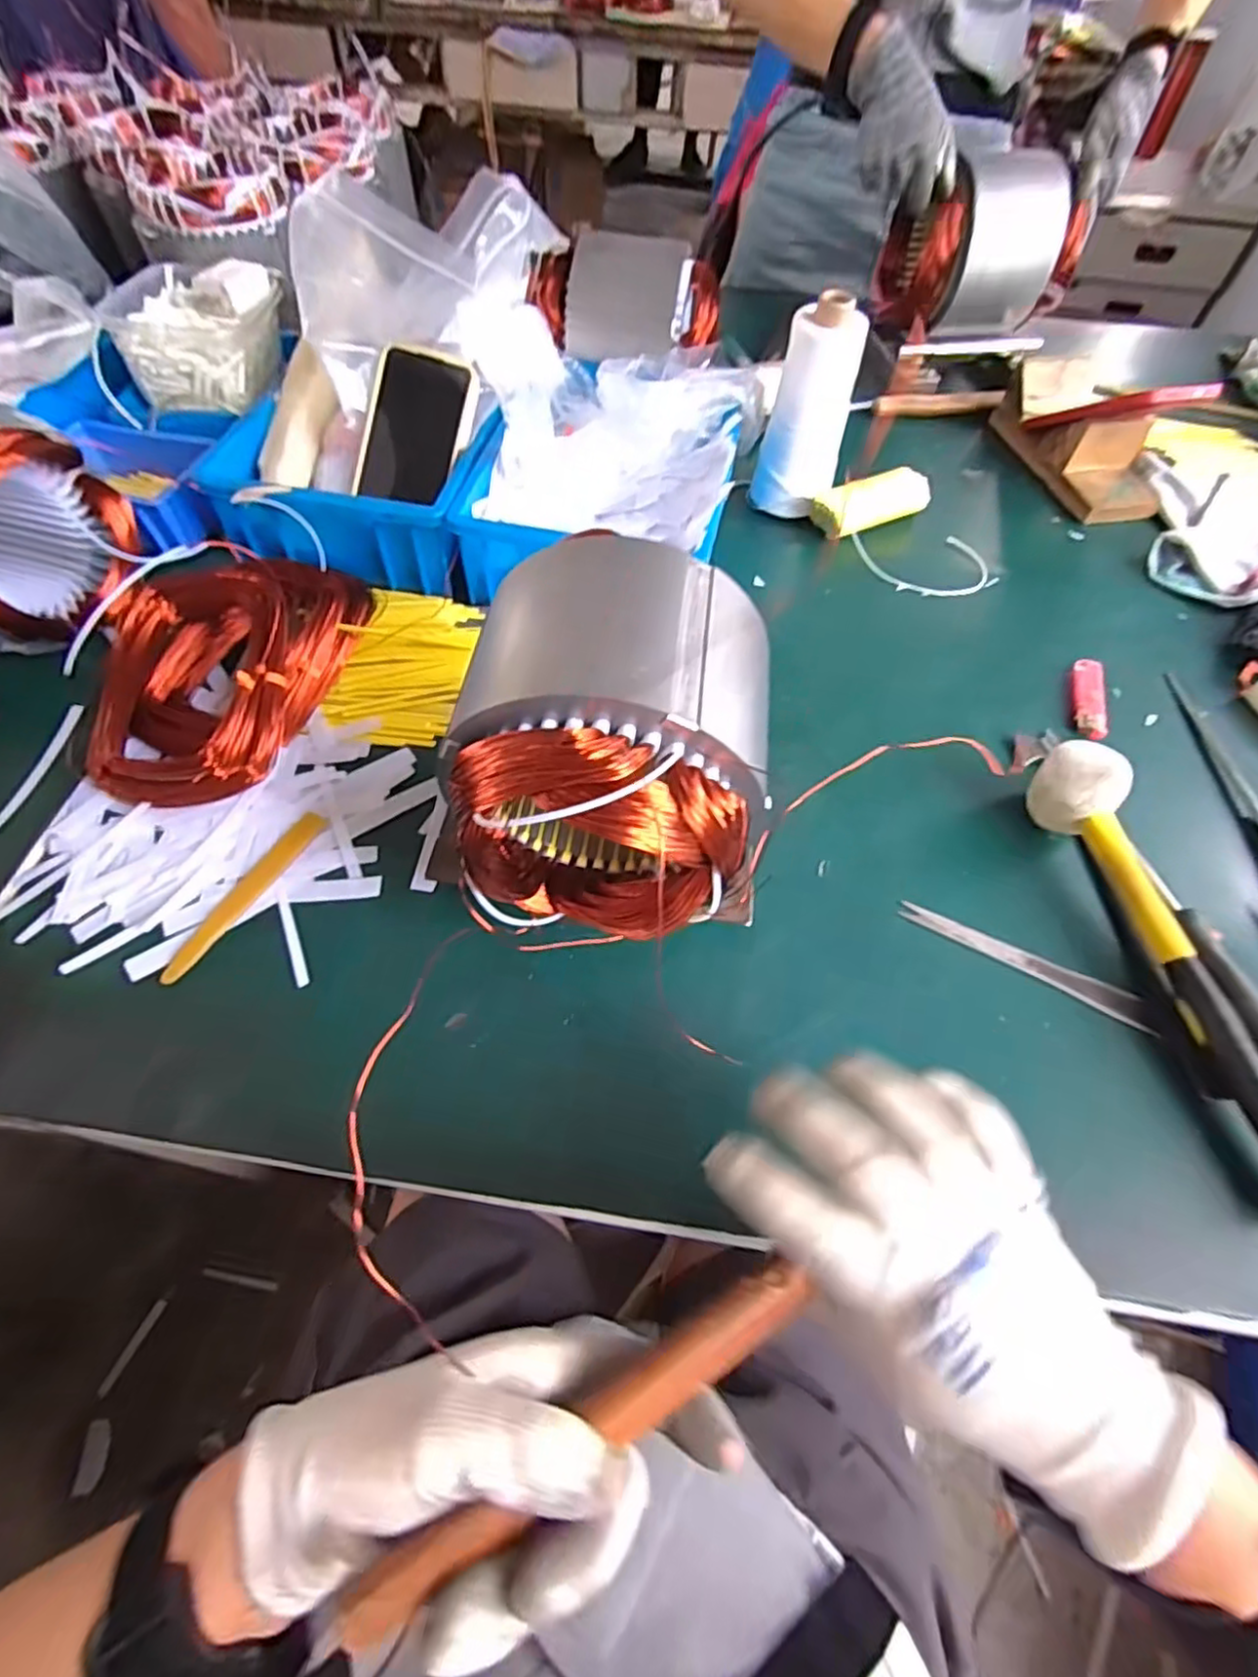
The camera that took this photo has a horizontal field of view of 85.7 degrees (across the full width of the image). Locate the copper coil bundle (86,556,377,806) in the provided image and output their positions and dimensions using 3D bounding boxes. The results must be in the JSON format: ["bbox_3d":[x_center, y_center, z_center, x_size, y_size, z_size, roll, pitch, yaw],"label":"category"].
[{"bbox_3d":[-0.292,-0.124,0.484,0.139,0.060,0.210,16,60,7],"label":"copper coil bundle"}]

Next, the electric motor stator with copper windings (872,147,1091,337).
[{"bbox_3d":[0.388,-0.659,0.770,0.176,0.133,0.141,-6,59,-6],"label":"electric motor stator with copper windings"}]

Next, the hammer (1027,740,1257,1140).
[{"bbox_3d":[0.324,0.068,0.398,0.037,0.063,0.273,-11,60,-9],"label":"hammer"}]

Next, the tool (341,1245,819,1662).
[{"bbox_3d":[-0.008,0.205,0.232,0.170,0.019,0.023,-26,63,-20],"label":"tool"}]

